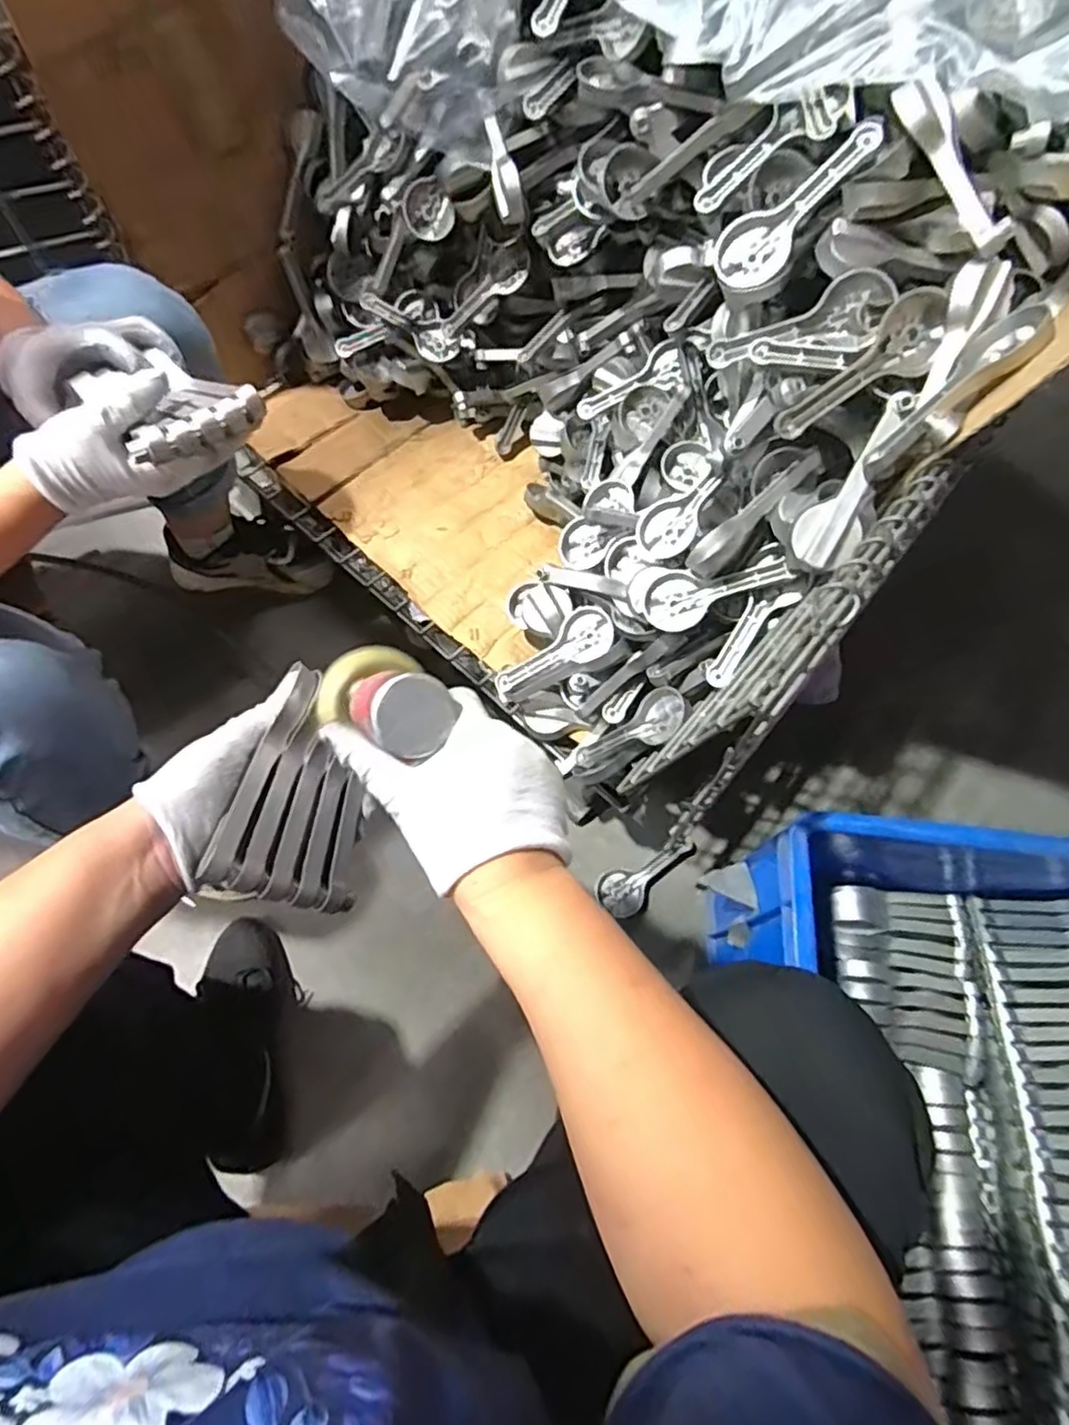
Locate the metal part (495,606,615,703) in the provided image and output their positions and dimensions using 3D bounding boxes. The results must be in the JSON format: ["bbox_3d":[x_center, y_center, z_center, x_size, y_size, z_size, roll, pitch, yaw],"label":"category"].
[{"bbox_3d":[0.017,-0.061,0.716,0.139,0.022,0.047,-29,68,13],"label":"metal part"}]

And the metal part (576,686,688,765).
[{"bbox_3d":[0.095,0.023,0.684,0.130,0.023,0.052,-31,63,31],"label":"metal part"}]

